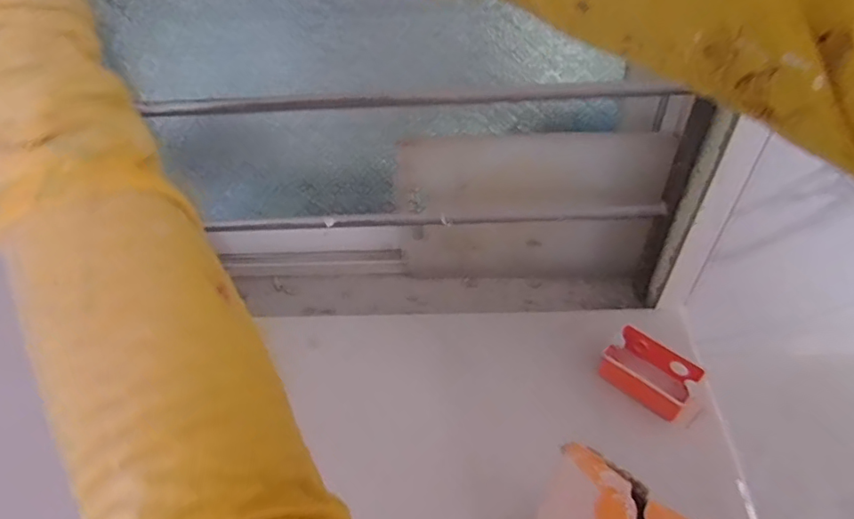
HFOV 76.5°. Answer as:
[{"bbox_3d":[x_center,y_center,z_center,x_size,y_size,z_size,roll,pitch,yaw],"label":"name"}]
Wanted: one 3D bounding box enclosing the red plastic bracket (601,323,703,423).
[{"bbox_3d":[0.263,0.136,0.642,0.076,0.049,0.104,-37,56,-24],"label":"red plastic bracket"}]

